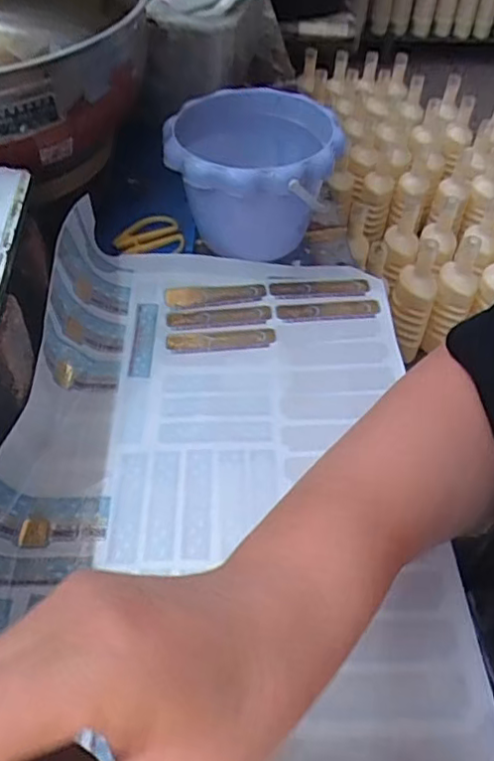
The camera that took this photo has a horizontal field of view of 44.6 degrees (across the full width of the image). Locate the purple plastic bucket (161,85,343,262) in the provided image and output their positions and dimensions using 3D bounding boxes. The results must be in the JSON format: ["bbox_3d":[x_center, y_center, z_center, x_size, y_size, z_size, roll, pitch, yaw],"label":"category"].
[{"bbox_3d":[0.008,-0.187,0.570,0.145,0.121,0.153,2,49,-2],"label":"purple plastic bucket"}]

